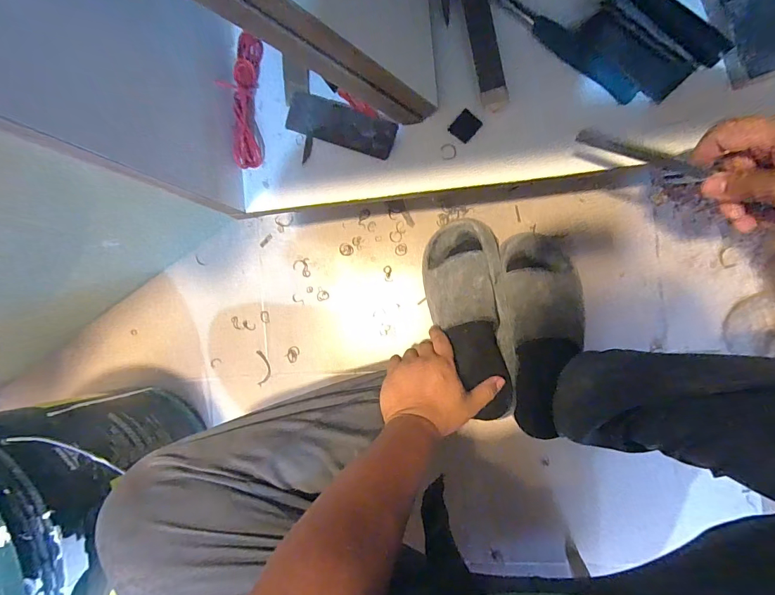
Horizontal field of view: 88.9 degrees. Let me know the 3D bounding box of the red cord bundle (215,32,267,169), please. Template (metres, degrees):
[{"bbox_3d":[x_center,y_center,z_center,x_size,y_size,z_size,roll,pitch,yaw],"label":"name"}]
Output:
[{"bbox_3d":[-0.167,-0.231,0.462,0.032,0.030,0.152,-1,90,8],"label":"red cord bundle"}]

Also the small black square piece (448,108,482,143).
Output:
[{"bbox_3d":[0.087,-0.191,0.441,0.026,0.004,0.030,41,105,-1],"label":"small black square piece"}]

